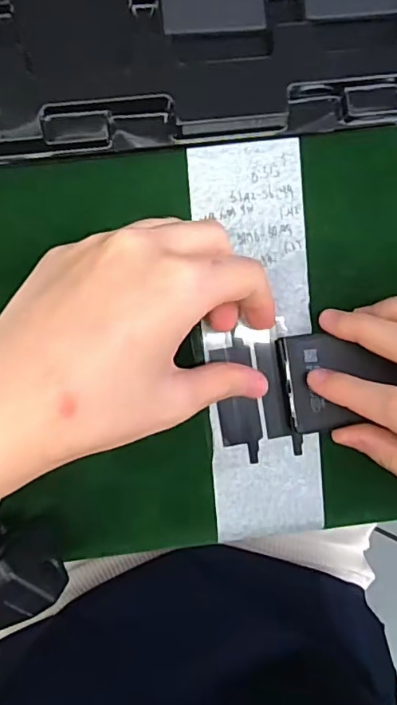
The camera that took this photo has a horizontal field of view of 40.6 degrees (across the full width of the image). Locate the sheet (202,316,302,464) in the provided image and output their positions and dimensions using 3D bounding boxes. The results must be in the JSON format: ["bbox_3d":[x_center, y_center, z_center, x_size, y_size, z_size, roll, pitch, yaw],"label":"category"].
[{"bbox_3d":[0.025,0.018,0.248,0.038,0.004,0.063,-9,94,-4],"label":"sheet"}]

